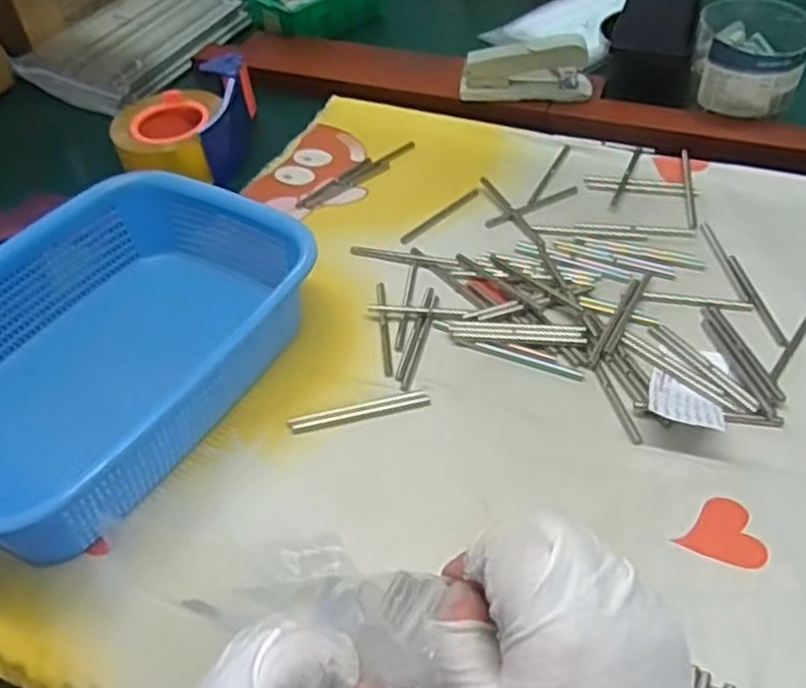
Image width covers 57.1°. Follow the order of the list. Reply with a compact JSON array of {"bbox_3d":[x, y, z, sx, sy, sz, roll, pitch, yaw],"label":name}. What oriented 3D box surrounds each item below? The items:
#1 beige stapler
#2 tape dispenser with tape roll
[{"bbox_3d":[0.116,-0.262,0.704,0.120,0.052,0.033,1,48,3],"label":"beige stapler"},{"bbox_3d":[-0.204,-0.209,0.706,0.111,0.066,0.140,-4,48,1],"label":"tape dispenser with tape roll"}]

